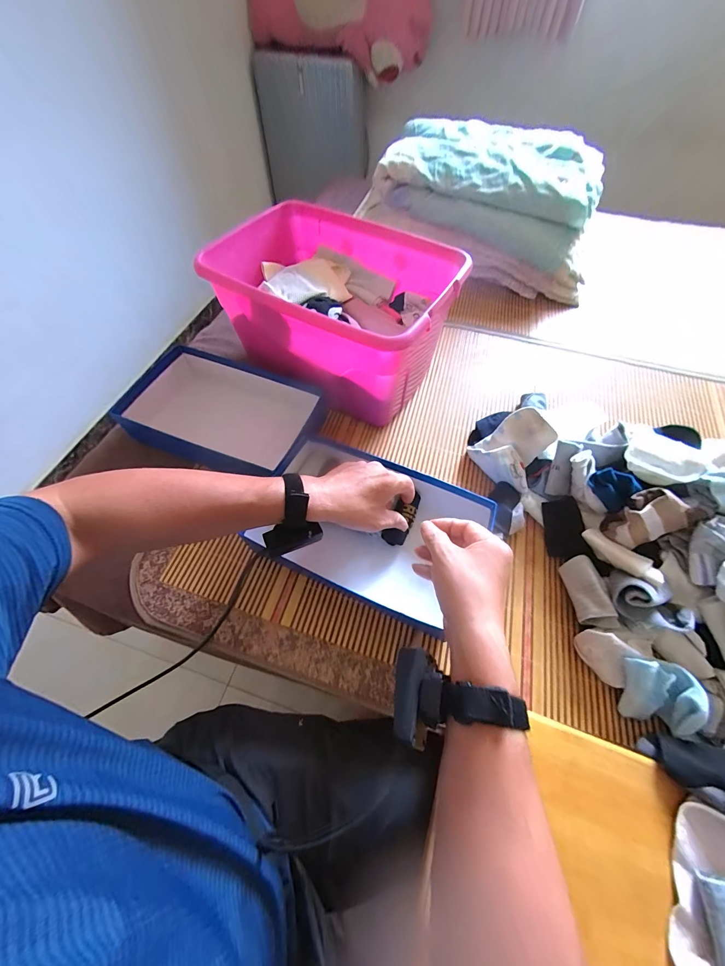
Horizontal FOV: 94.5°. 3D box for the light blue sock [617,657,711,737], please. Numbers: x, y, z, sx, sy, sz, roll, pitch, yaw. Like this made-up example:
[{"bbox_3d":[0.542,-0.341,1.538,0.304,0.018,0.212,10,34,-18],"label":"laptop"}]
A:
[{"bbox_3d":[0.340,0.244,0.386,0.062,0.060,0.070,3,60,2],"label":"light blue sock"}]

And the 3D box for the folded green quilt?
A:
[{"bbox_3d":[0.310,-0.700,0.851,0.512,0.232,0.337,14,60,8],"label":"folded green quilt"}]

